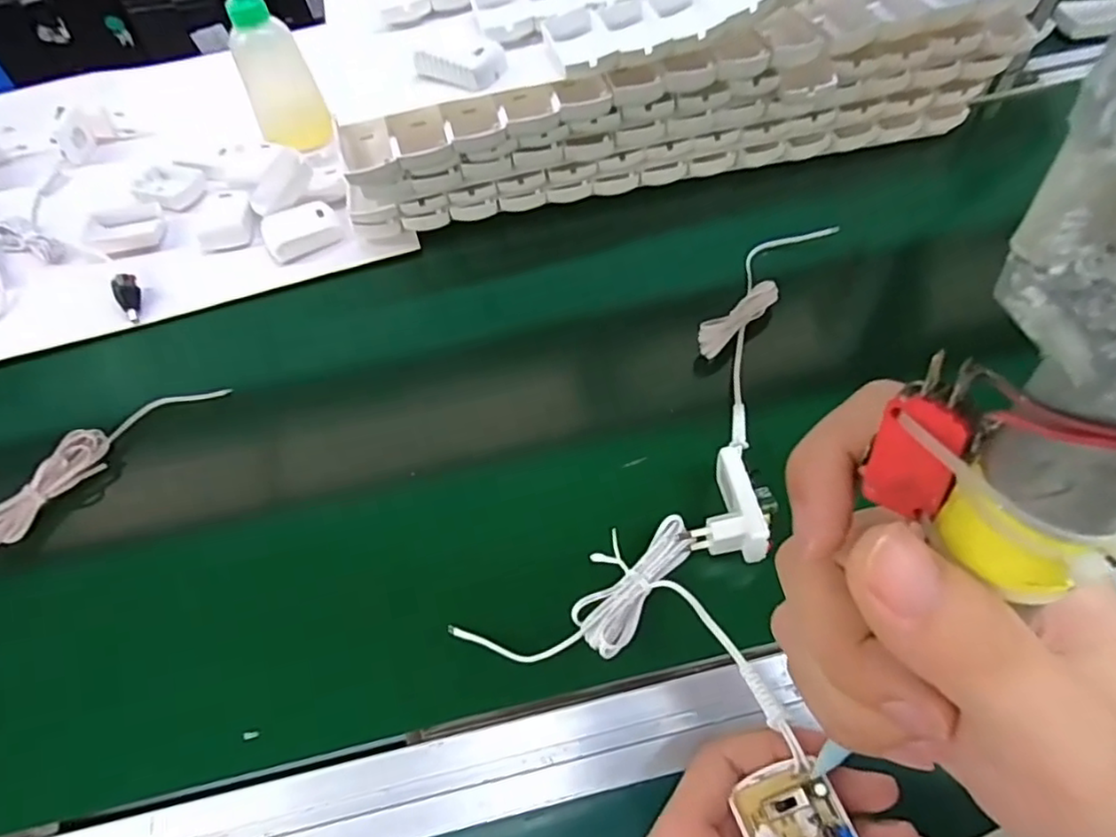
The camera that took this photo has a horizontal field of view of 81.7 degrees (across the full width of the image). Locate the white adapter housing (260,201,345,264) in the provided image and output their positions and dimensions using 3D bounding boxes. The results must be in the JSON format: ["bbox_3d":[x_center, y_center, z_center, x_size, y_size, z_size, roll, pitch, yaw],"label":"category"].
[{"bbox_3d":[-0.212,-0.156,0.534,0.059,0.022,0.044,-20,60,-17],"label":"white adapter housing"}]

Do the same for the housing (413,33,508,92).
[{"bbox_3d":[-0.068,-0.254,0.455,0.055,0.020,0.041,28,59,14],"label":"housing"}]

